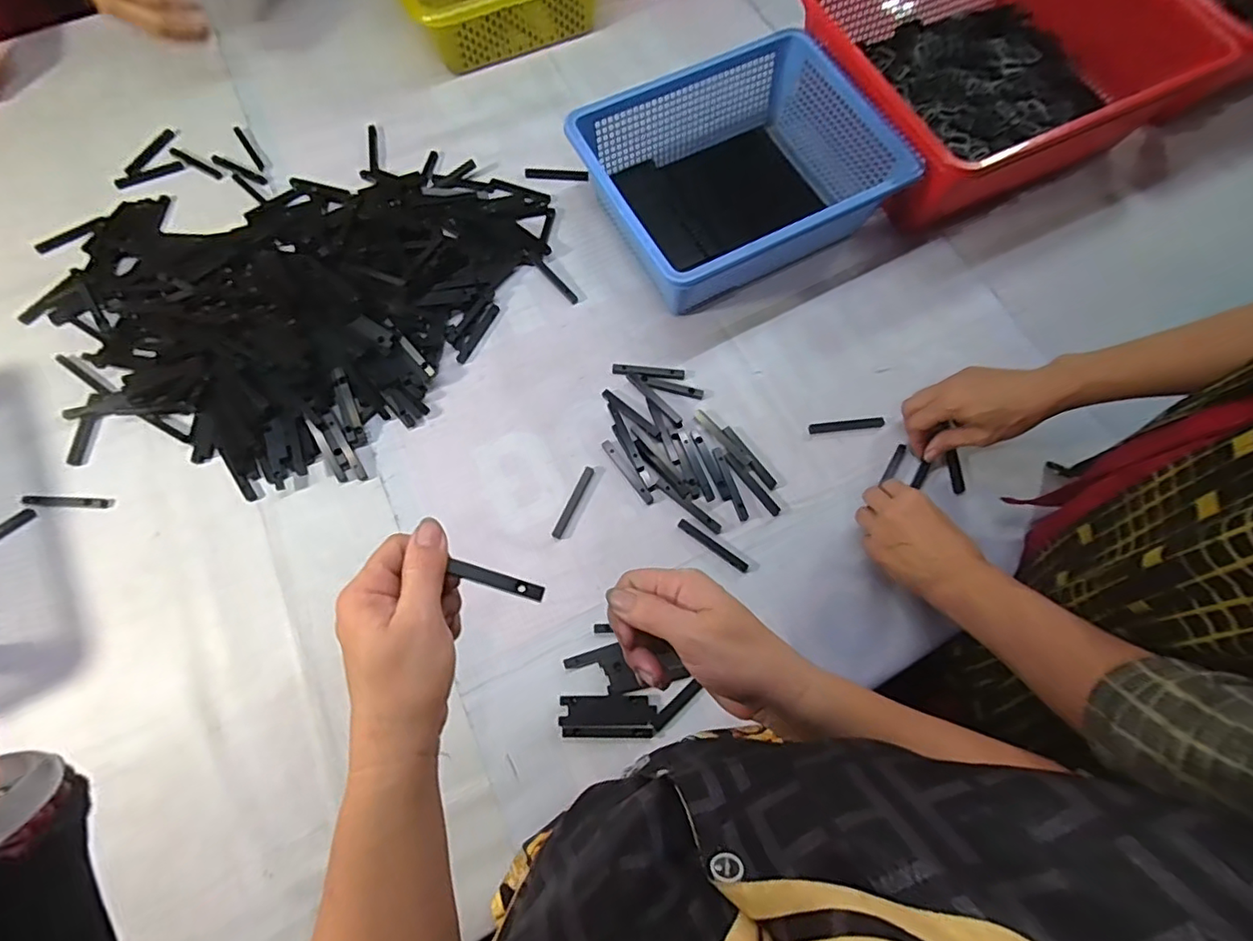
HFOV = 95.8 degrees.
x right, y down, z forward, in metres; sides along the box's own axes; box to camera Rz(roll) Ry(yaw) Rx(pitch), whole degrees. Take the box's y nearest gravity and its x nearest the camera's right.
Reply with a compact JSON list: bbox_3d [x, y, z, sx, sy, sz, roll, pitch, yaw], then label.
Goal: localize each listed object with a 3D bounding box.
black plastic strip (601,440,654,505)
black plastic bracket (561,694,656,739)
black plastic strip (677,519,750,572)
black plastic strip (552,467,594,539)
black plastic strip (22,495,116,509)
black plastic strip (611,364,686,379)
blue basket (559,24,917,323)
[{"bbox_3d":[0.001,0.001,0.551,0.010,0.004,0.076,-35,73,-12],"label":"black plastic strip"},{"bbox_3d":[-0.016,0.207,0.476,0.079,0.004,0.032,0,70,1],"label":"black plastic bracket"},{"bbox_3d":[0.081,0.070,0.529,0.076,0.006,0.010,34,74,12],"label":"black plastic strip"},{"bbox_3d":[-0.051,0.030,0.541,0.009,0.004,0.076,23,72,9],"label":"black plastic strip"},{"bbox_3d":[-0.535,0.030,0.543,0.083,0.005,0.010,2,70,1],"label":"black plastic strip"},{"bbox_3d":[0.023,-0.104,0.588,0.074,0.005,0.014,3,70,2],"label":"black plastic strip"},{"bbox_3d":[0.114,-0.311,0.608,0.284,0.098,0.231,-26,72,-9],"label":"blue basket"}]

